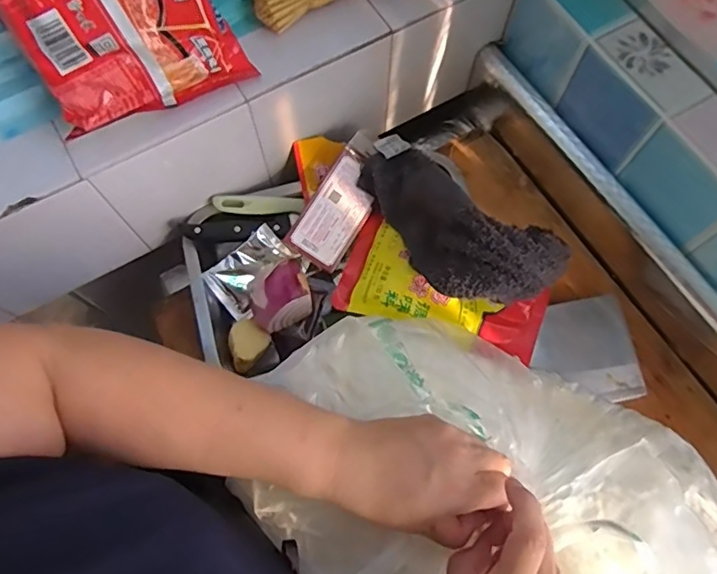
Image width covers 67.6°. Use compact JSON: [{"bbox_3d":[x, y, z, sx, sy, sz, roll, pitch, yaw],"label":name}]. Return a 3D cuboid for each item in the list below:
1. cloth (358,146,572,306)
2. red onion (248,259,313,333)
[{"bbox_3d":[0.080,-0.055,0.488,0.205,0.064,0.091,38,74,14],"label":"cloth"},{"bbox_3d":[-0.074,0.009,0.517,0.066,0.040,0.061,-18,69,-6],"label":"red onion"}]

